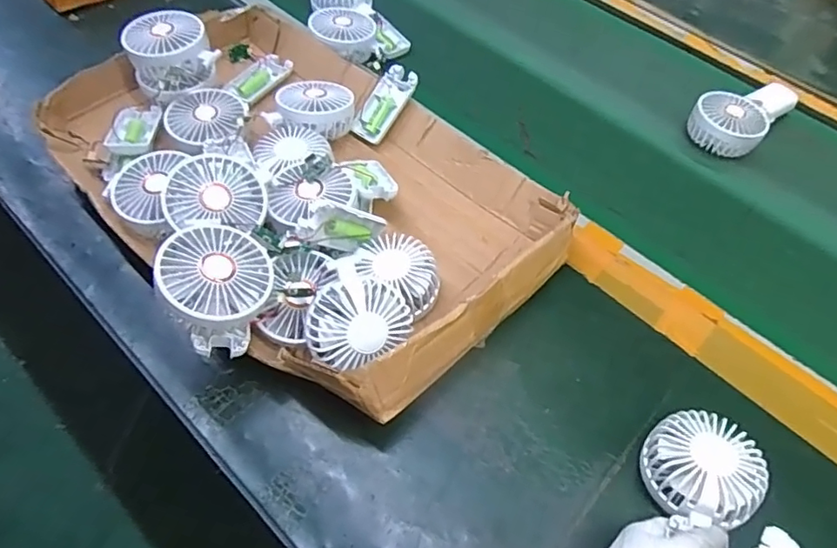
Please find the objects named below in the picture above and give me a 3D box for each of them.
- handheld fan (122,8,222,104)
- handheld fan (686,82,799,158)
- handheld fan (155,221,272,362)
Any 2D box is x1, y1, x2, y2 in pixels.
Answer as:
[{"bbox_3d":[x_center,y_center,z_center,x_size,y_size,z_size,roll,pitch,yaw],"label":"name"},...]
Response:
[{"bbox_3d":[-0.282,-0.249,0.635,0.086,0.070,0.085,2,57,-3],"label":"handheld fan"},{"bbox_3d":[0.438,-0.210,0.716,0.174,0.044,0.082,-21,60,-18],"label":"handheld fan"},{"bbox_3d":[-0.167,0.007,0.454,0.089,0.044,0.103,26,53,-14],"label":"handheld fan"}]

